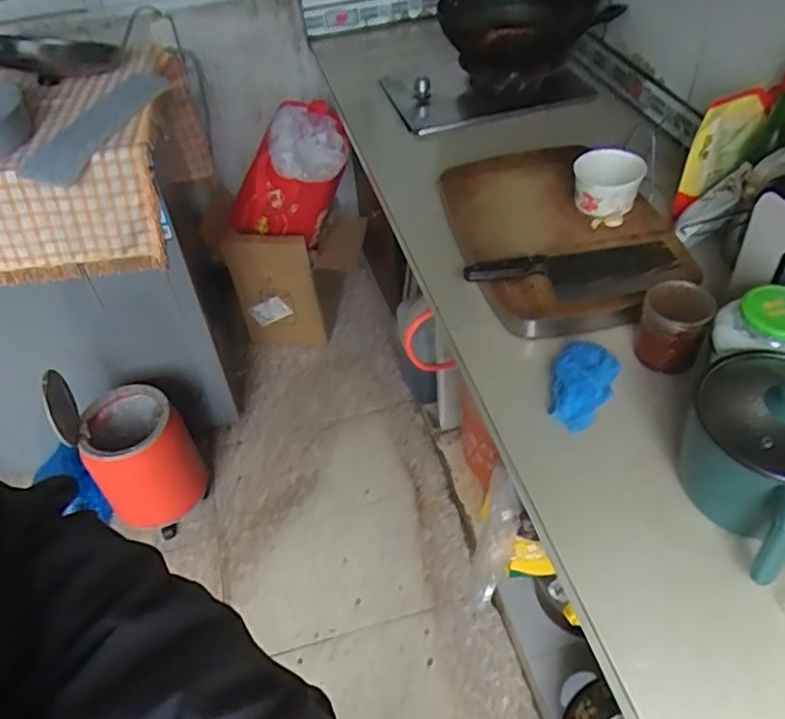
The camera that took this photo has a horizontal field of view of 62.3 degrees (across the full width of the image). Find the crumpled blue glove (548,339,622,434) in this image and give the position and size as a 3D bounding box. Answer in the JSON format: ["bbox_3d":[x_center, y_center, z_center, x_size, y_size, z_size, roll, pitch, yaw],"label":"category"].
[{"bbox_3d":[0.240,0.027,0.825,0.077,0.045,0.128,17,49,21],"label":"crumpled blue glove"}]

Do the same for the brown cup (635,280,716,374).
[{"bbox_3d":[0.361,-0.042,0.841,0.083,0.080,0.096,19,50,22],"label":"brown cup"}]

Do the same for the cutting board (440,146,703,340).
[{"bbox_3d":[0.261,-0.215,1.035,0.321,0.036,0.435,-8,45,-2],"label":"cutting board"}]

